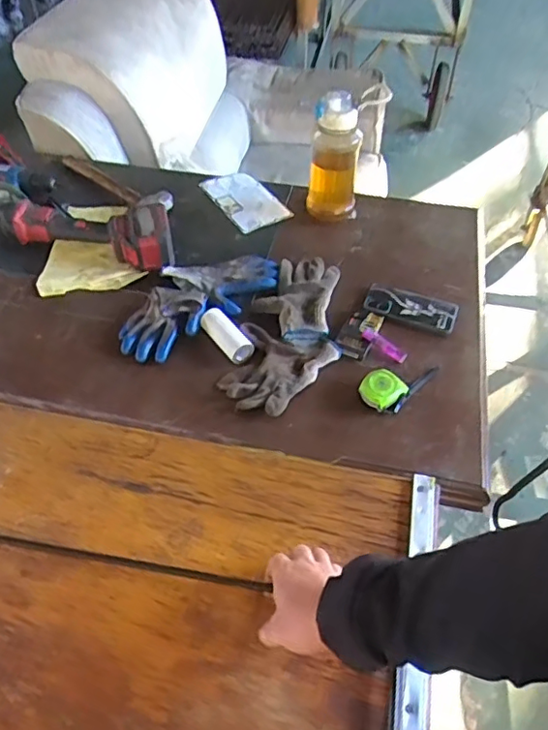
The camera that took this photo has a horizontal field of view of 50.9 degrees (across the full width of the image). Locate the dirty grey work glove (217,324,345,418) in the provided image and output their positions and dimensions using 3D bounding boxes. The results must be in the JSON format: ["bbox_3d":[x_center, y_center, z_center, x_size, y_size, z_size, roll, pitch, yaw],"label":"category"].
[{"bbox_3d":[0.006,0.006,0.895,0.153,0.027,0.161,14,51,12],"label":"dirty grey work glove"}]

